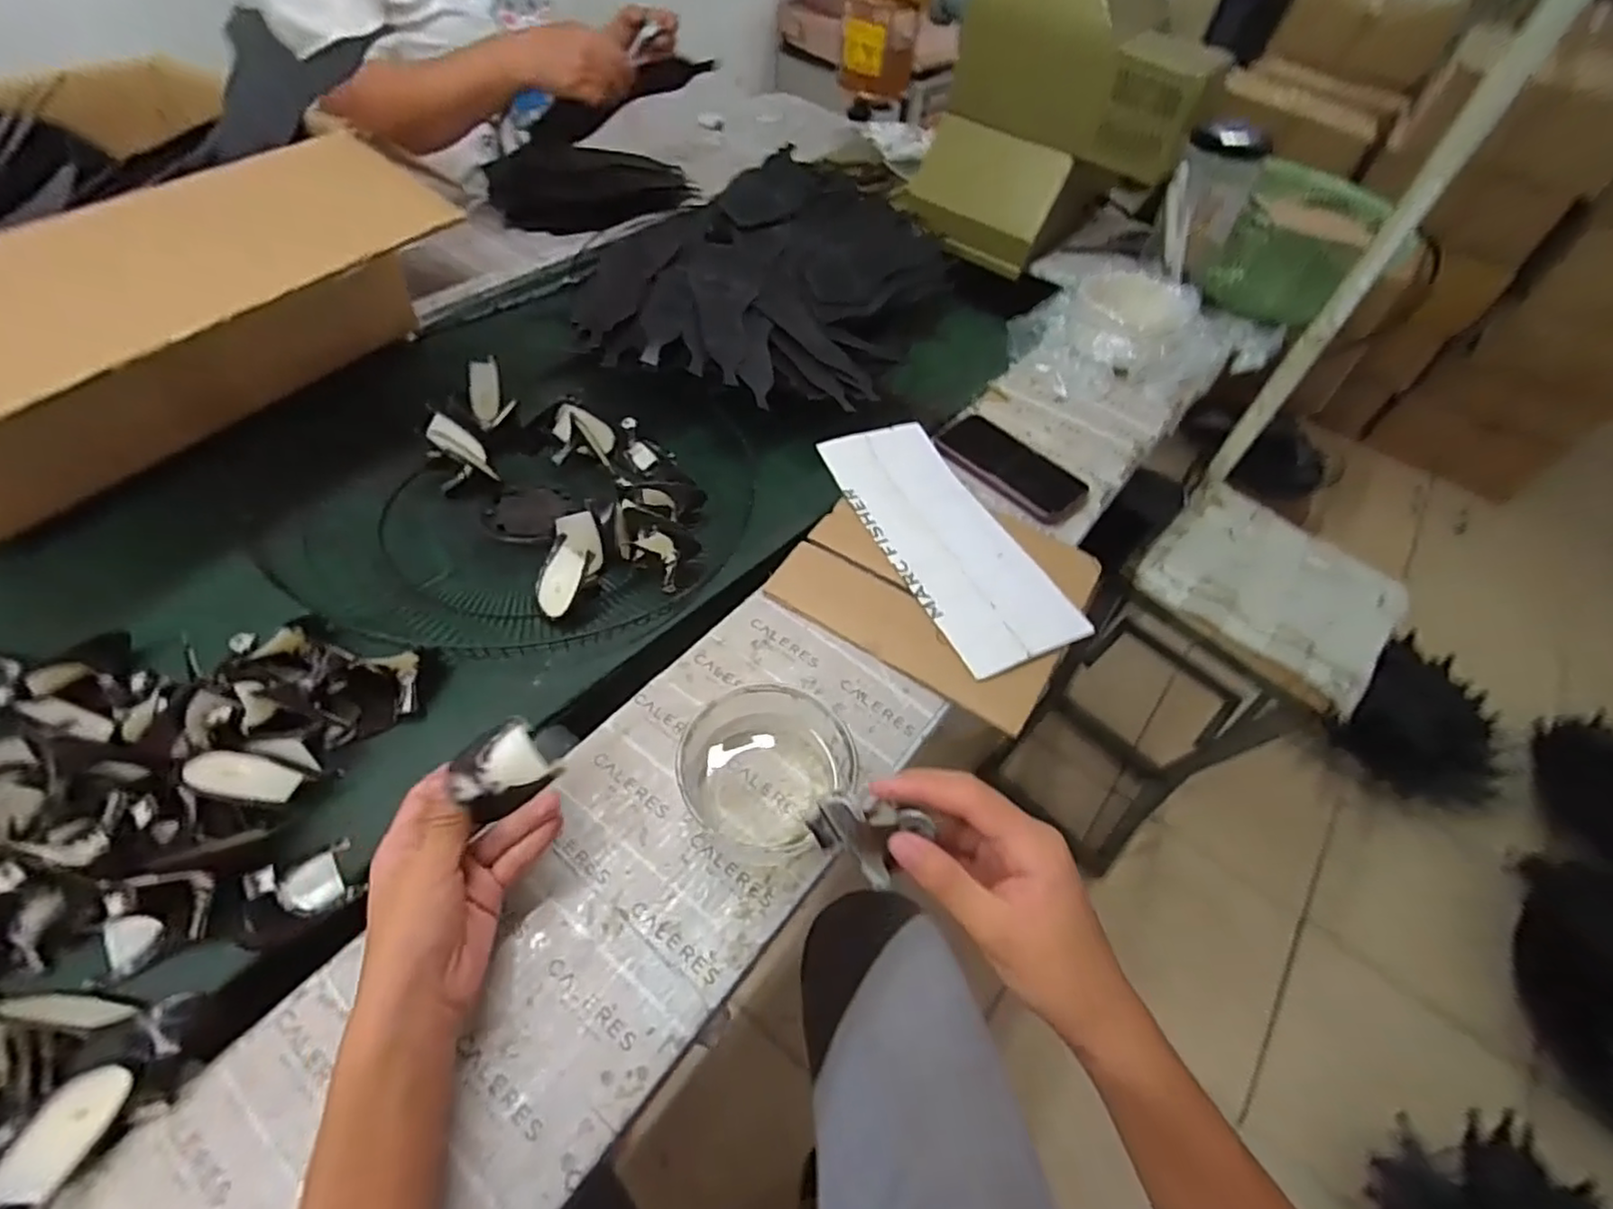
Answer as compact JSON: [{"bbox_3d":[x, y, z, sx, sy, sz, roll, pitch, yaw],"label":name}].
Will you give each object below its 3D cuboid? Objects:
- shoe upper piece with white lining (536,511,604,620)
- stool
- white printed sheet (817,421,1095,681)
[{"bbox_3d":[-0.209,-0.034,0.613,0.043,0.044,0.096,16,78,6],"label":"shoe upper piece with white lining"},{"bbox_3d":[0.605,0.161,1.199,0.313,0.666,0.330,39,58,22],"label":"stool"},{"bbox_3d":[0.133,-0.071,0.666,0.125,0.012,0.309,-18,57,-18],"label":"white printed sheet"}]

